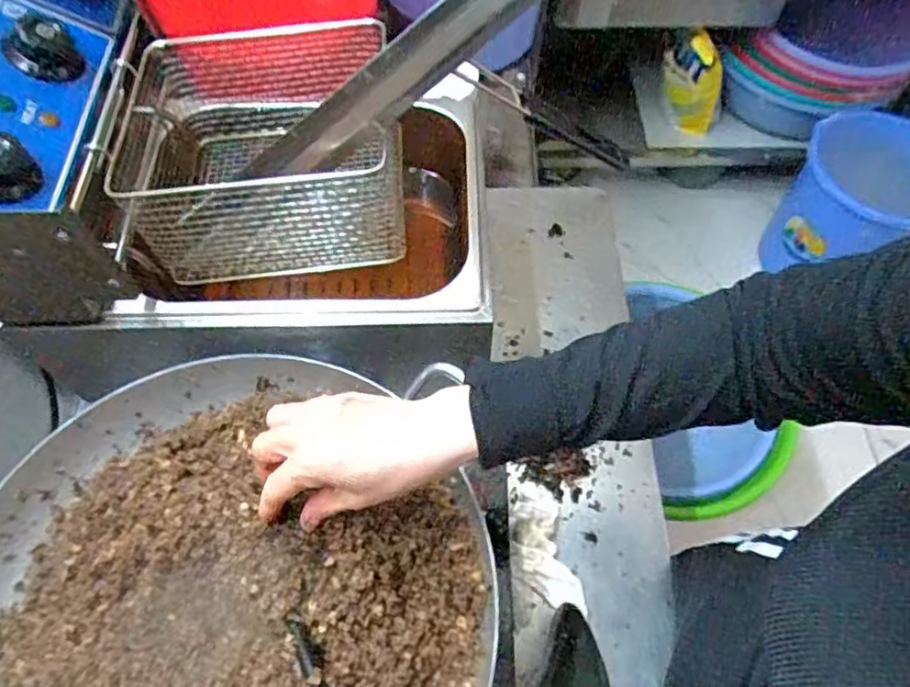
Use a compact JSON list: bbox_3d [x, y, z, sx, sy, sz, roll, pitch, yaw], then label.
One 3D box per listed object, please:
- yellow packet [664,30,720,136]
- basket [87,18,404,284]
[{"bbox_3d":[0.564,-0.613,1.475,0.118,0.271,0.040,7,59,27],"label":"yellow packet"},{"bbox_3d":[-0.162,-0.167,0.537,0.216,0.115,0.192,-6,62,-4],"label":"basket"}]

